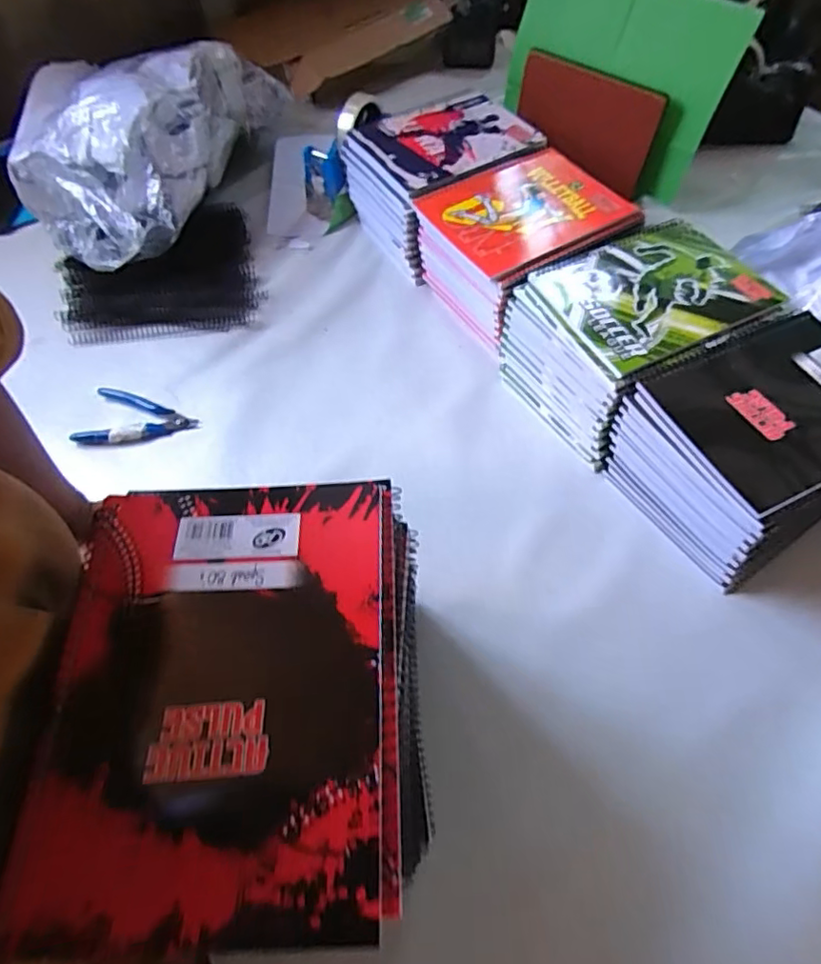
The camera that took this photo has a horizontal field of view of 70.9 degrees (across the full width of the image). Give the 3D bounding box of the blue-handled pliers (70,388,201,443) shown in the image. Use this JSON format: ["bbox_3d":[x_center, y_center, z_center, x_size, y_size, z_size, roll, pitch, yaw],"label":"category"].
[{"bbox_3d":[-0.289,-0.063,0.614,0.119,0.014,0.072,10,60,7],"label":"blue-handled pliers"}]

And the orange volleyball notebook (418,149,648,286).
[{"bbox_3d":[0.123,-0.294,0.624,0.184,0.011,0.161,-26,62,-13],"label":"orange volleyball notebook"}]

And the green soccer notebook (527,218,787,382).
[{"bbox_3d":[0.235,-0.186,0.557,0.197,0.005,0.149,-25,62,-12],"label":"green soccer notebook"}]

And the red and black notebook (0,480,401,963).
[{"bbox_3d":[-0.083,0.088,0.263,0.150,0.012,0.196,-2,59,0],"label":"red and black notebook"}]

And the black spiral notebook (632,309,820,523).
[{"bbox_3d":[0.316,-0.067,0.488,0.195,0.011,0.154,-24,62,-12],"label":"black spiral notebook"}]

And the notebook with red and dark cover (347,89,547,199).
[{"bbox_3d":[0.045,-0.418,0.700,0.197,0.013,0.161,-27,62,-13],"label":"notebook with red and dark cover"}]

